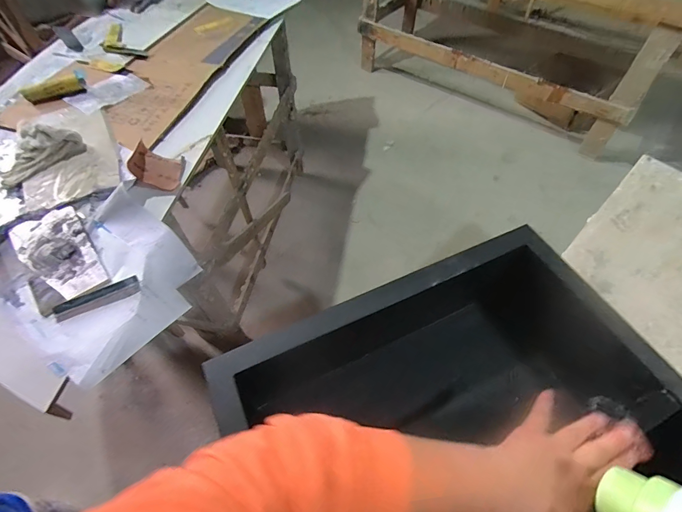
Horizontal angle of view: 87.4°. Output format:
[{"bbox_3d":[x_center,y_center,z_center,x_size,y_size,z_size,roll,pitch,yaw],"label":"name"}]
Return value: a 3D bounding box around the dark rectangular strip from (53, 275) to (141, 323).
[{"bbox_3d":[-0.431,0.076,0.634,0.136,0.021,0.030,-24,59,-15],"label":"dark rectangular strip"}]

